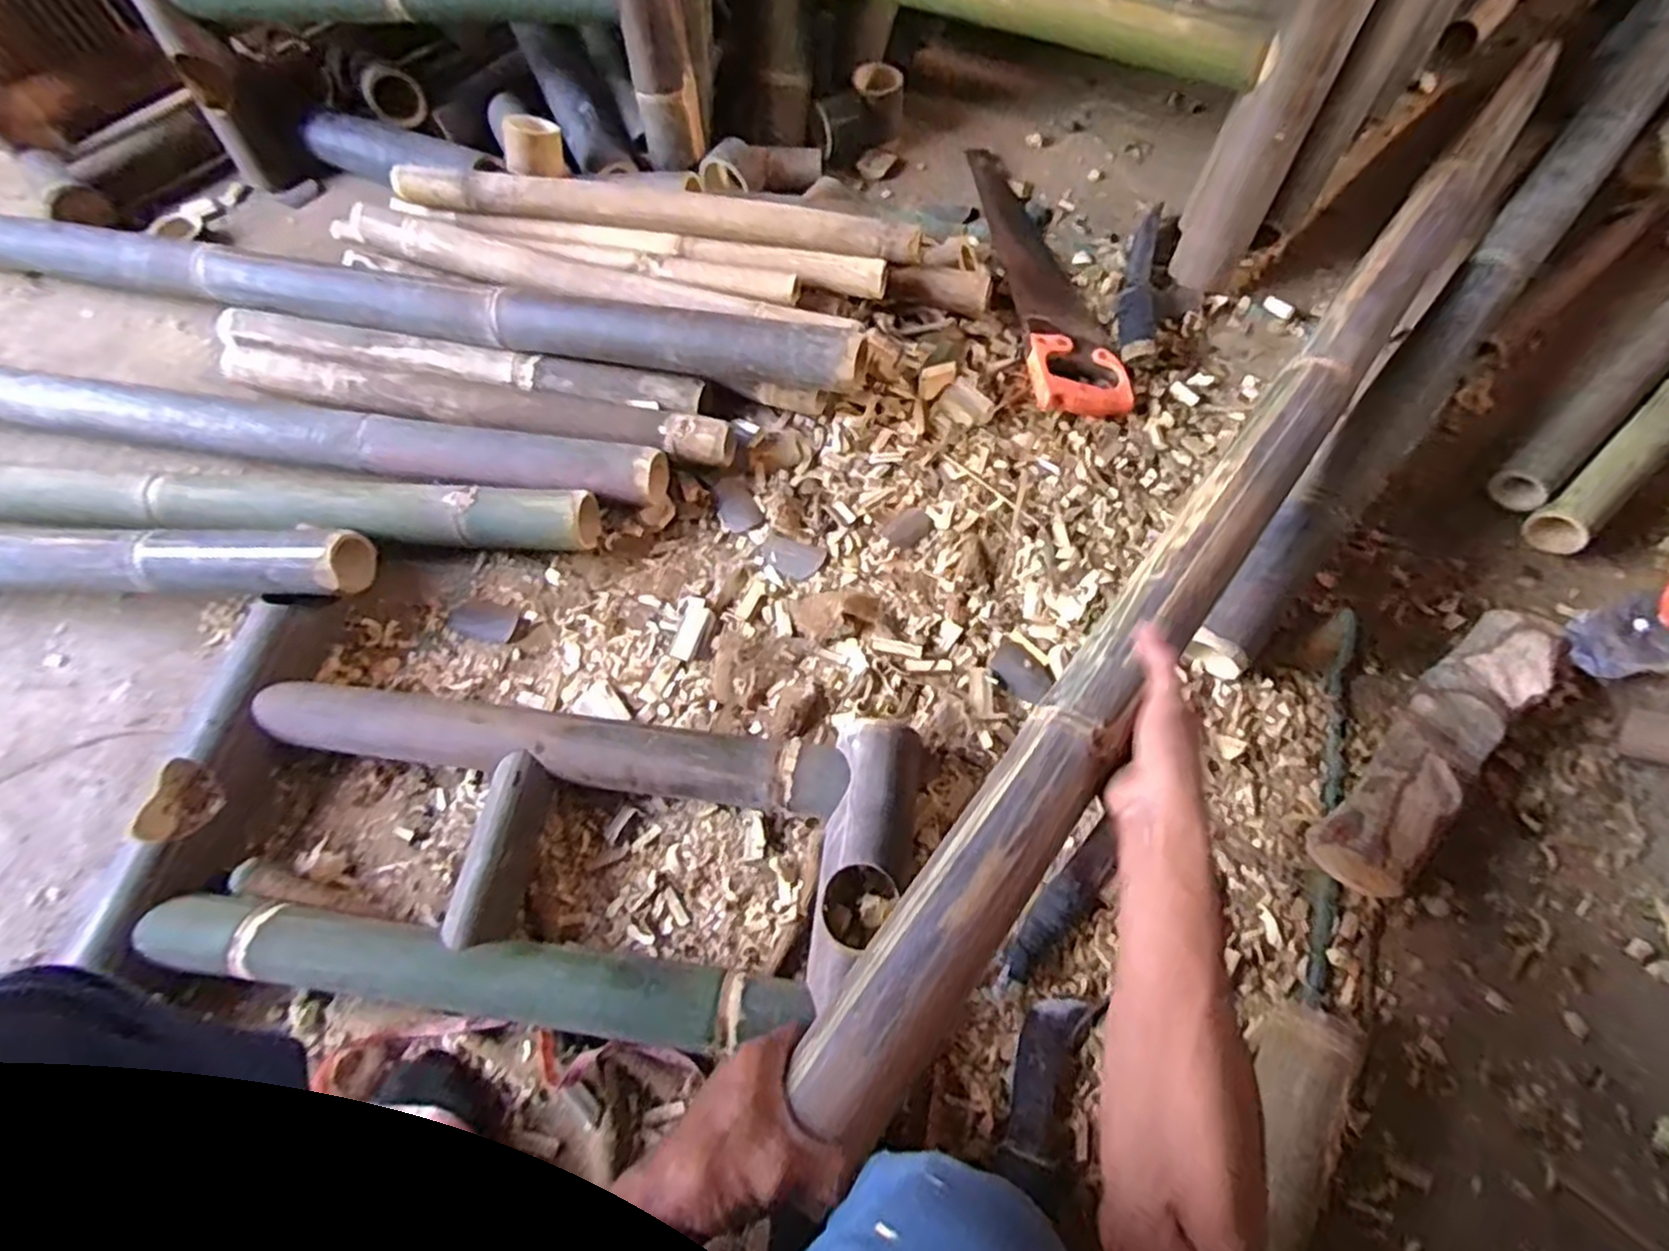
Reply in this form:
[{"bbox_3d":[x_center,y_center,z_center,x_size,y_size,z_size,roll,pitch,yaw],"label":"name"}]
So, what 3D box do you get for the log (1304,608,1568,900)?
[{"bbox_3d":[0.566,0.114,0.711,0.326,0.070,0.085,-42,71,-14],"label":"log"}]

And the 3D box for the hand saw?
[{"bbox_3d":[0.279,-0.476,0.984,0.116,0.027,0.488,-6,67,0],"label":"hand saw"}]

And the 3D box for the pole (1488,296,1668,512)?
[{"bbox_3d":[0.971,-0.330,0.893,0.606,0.052,0.062,-39,71,-13],"label":"pole"}]

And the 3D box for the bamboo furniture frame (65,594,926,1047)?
[{"bbox_3d":[-0.285,0.201,0.696,0.690,0.076,0.341,10,67,7],"label":"bamboo furniture frame"}]

